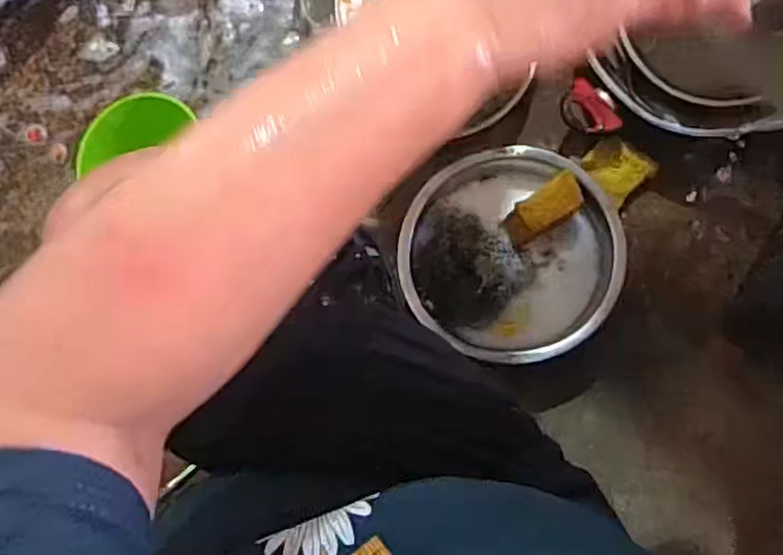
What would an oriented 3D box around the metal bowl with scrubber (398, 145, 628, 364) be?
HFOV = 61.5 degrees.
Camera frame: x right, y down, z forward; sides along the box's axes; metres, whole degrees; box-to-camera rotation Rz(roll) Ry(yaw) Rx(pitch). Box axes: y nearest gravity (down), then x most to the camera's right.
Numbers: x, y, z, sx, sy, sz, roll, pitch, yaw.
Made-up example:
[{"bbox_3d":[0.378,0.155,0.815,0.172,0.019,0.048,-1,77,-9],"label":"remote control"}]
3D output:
[{"bbox_3d":[0.135,-0.025,0.759,0.242,0.085,0.235,-1,83,4],"label":"metal bowl with scrubber"}]

